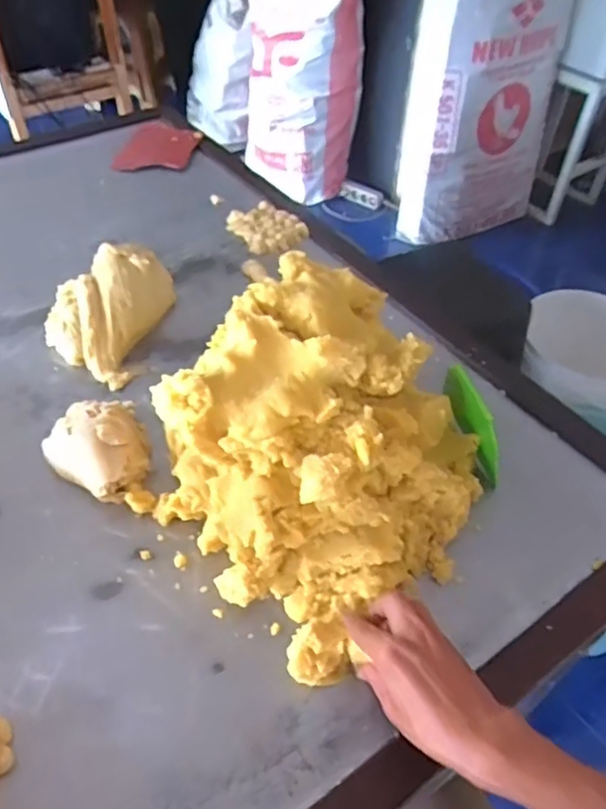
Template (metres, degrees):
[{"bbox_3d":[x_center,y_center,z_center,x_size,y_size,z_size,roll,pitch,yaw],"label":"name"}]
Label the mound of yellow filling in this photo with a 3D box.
[{"bbox_3d":[0.016,0.039,0.561,0.254,0.179,0.258,-36,59,-29],"label":"mound of yellow filling"}]

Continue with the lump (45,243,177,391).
[{"bbox_3d":[-0.250,-0.134,0.802,0.137,0.063,0.235,12,49,7],"label":"lump"}]

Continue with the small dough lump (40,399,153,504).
[{"bbox_3d":[-0.221,0.040,0.652,0.104,0.057,0.130,-15,51,-16],"label":"small dough lump"}]

